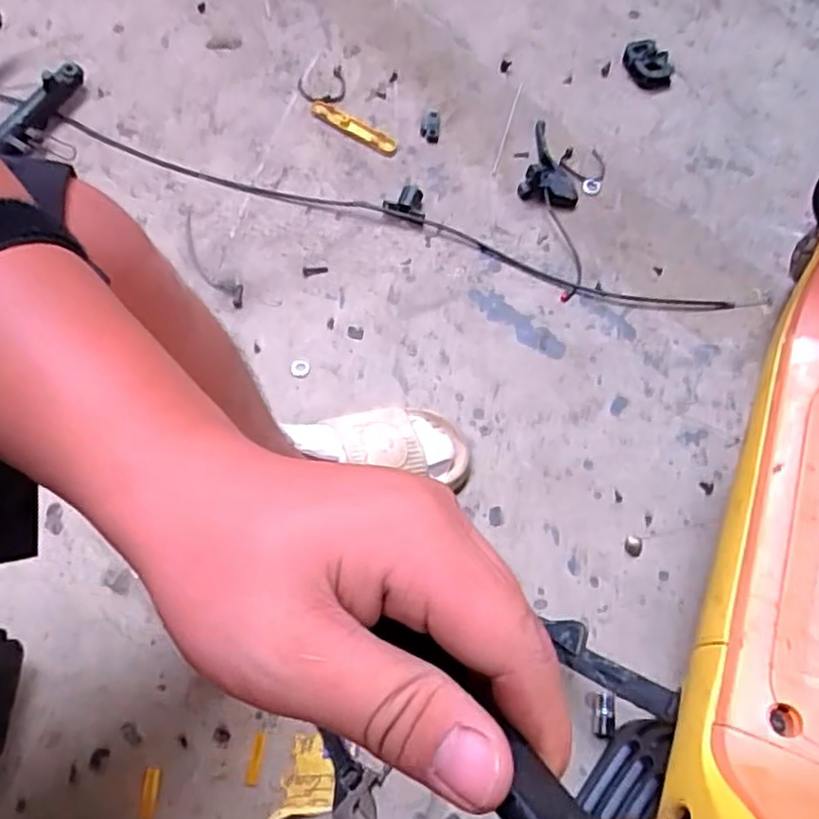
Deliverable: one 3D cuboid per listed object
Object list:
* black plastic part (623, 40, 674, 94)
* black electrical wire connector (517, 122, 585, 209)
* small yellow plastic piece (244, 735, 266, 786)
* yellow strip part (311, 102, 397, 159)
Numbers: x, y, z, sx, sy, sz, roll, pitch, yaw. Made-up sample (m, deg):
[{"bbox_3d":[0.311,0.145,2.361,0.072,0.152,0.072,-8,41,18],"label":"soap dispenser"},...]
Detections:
[{"bbox_3d":[0.361,-0.523,1.039,0.055,0.035,0.091,-29,70,-12],"label":"black plastic part"},{"bbox_3d":[0.204,-0.338,0.951,0.081,0.019,0.114,16,67,7],"label":"black electrical wire connector"},{"bbox_3d":[-0.154,0.350,0.680,0.013,0.005,0.049,10,67,4],"label":"small yellow plastic piece"},{"bbox_3d":[-0.081,-0.405,0.979,0.142,0.015,0.027,31,70,12],"label":"yellow strip part"}]

